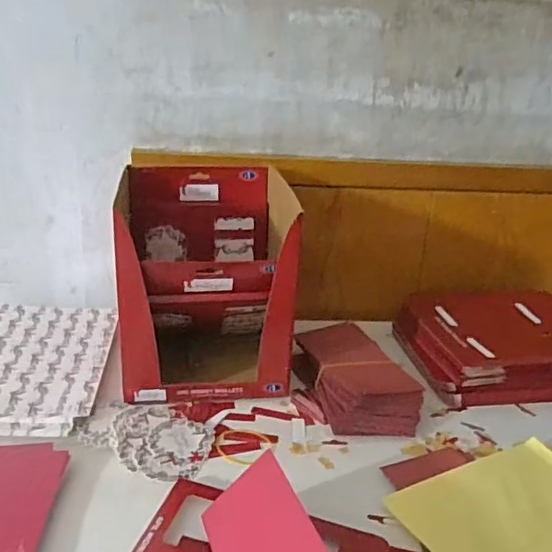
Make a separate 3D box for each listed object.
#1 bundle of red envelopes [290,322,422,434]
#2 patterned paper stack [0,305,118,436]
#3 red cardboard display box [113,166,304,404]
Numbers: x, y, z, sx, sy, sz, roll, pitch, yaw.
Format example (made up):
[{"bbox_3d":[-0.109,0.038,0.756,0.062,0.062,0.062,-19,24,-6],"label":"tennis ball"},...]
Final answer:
[{"bbox_3d":[0.099,0.127,0.725,0.113,0.047,0.201,-2,21,-14],"label":"bundle of red envelopes"},{"bbox_3d":[-0.311,0.109,0.717,0.182,0.027,0.273,1,21,-6],"label":"patterned paper stack"},{"bbox_3d":[-0.097,-0.001,0.746,0.201,0.241,0.235,0,21,-10],"label":"red cardboard display box"}]

